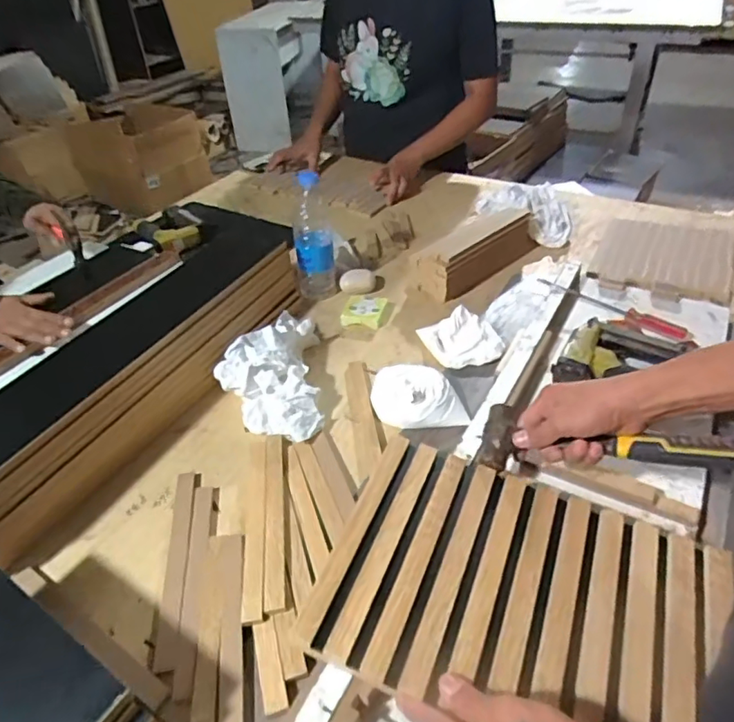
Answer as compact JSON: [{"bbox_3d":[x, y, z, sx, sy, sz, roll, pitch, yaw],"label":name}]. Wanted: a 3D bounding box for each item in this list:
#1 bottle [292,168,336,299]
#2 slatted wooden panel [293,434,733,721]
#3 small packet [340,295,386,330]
[{"bbox_3d":[-0.090,-0.209,0.924,0.065,0.199,0.068,-9,39,-5],"label":"bottle"},{"bbox_3d":[0.134,0.194,0.482,0.316,0.039,0.239,13,43,21],"label":"slatted wooden panel"},{"bbox_3d":[-0.005,-0.084,0.910,0.066,0.018,0.080,7,41,14],"label":"small packet"}]

